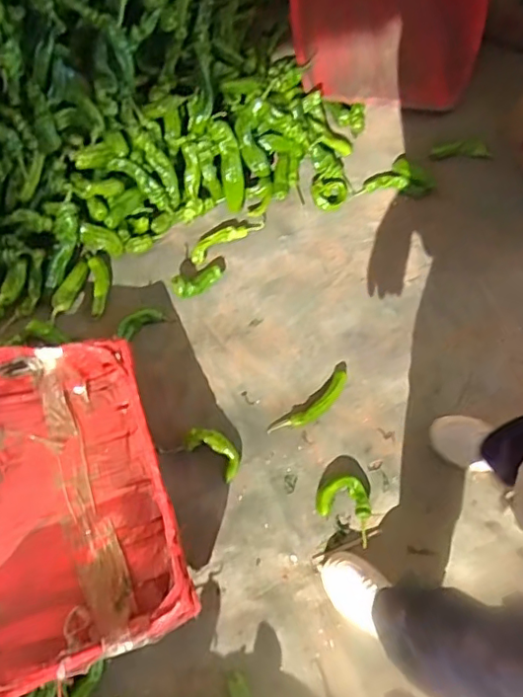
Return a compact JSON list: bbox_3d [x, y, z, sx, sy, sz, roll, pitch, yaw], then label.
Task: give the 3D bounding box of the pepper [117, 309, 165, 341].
[{"bbox_3d":[-0.265,-0.058,1.197,0.099,0.032,0.047,-36,77,-12],"label":"pepper"}]

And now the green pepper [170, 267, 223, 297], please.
[{"bbox_3d":[-0.141,-0.148,1.213,0.129,0.044,0.045,-27,74,-35],"label":"green pepper"}]

